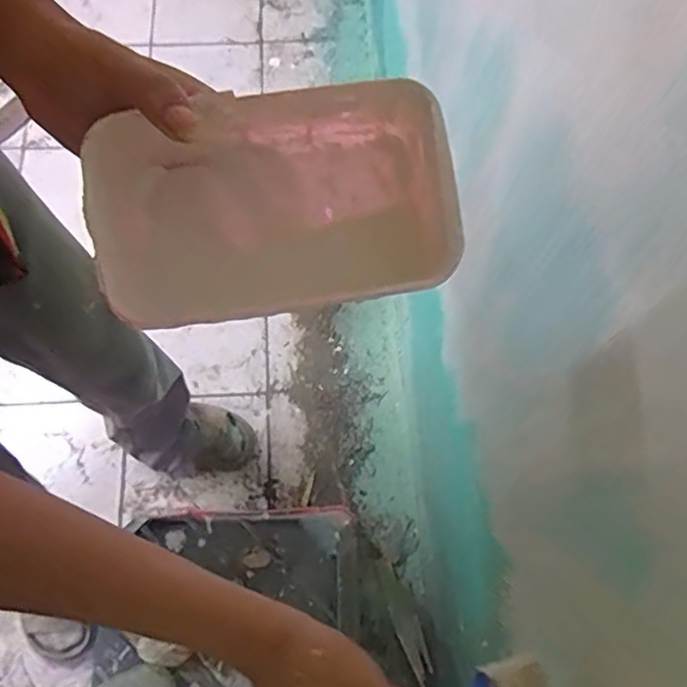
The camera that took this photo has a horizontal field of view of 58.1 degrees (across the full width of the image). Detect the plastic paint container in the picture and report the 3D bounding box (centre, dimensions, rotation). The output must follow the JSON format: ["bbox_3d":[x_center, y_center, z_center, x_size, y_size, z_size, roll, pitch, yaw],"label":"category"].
[{"bbox_3d":[-0.038,-0.077,0.351,0.190,0.081,0.117,-7,89,-3],"label":"plastic paint container"}]

